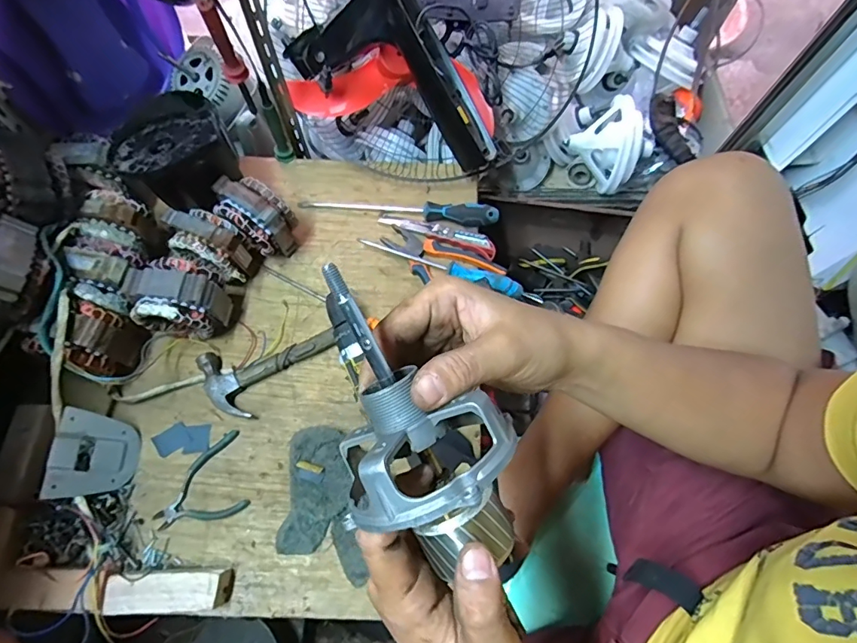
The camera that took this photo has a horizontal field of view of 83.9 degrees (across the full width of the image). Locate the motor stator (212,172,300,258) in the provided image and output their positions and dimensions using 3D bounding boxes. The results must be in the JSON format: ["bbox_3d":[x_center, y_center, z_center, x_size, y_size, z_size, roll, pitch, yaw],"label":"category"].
[{"bbox_3d":[-0.245,-0.145,0.680,0.098,0.110,0.067,33,73,10],"label":"motor stator"}]

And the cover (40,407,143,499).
[{"bbox_3d":[-0.402,0.162,0.581,0.007,0.094,0.096,-13,66,35],"label":"cover"}]

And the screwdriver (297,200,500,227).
[{"bbox_3d":[-0.048,-0.175,0.736,0.306,0.039,0.028,9,70,2],"label":"screwdriver"}]

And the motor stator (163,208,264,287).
[{"bbox_3d":[-0.300,-0.102,0.661,0.105,0.097,0.067,24,71,7],"label":"motor stator"}]

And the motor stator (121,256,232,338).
[{"bbox_3d":[-0.327,-0.029,0.630,0.107,0.091,0.083,7,70,1],"label":"motor stator"}]

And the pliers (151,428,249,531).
[{"bbox_3d":[-0.290,0.204,0.603,0.108,0.007,0.100,-16,71,-7],"label":"pliers"}]

